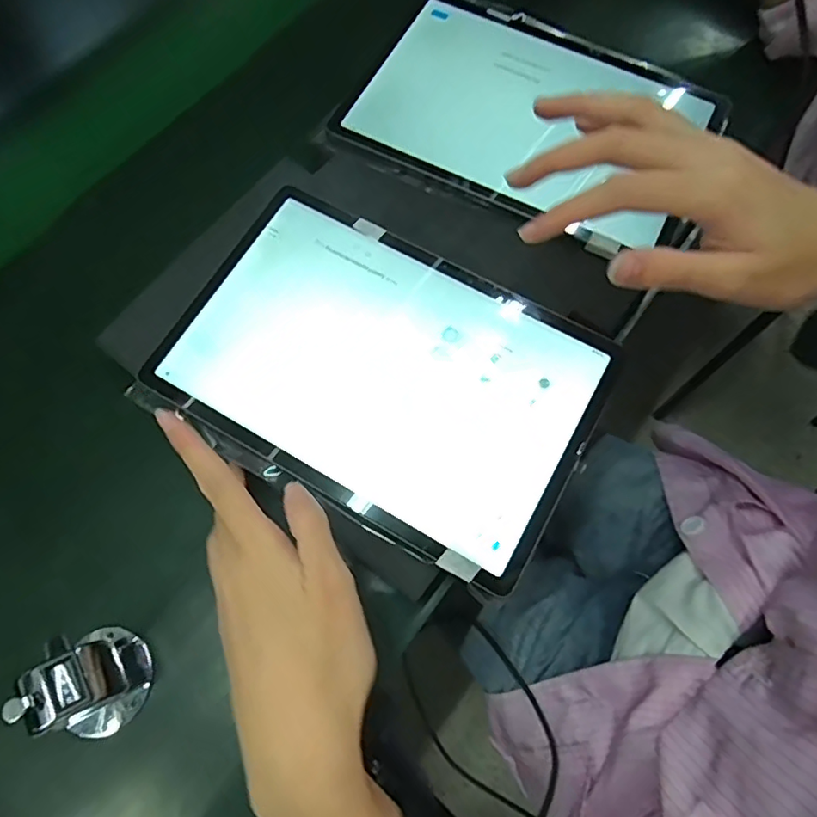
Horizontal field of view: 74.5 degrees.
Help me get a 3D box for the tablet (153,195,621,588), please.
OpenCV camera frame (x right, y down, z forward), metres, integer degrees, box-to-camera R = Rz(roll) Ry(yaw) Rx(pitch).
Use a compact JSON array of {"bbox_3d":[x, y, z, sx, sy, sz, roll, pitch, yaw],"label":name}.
[{"bbox_3d":[-0.017,-0.026,0.327,0.251,0.016,0.163,28,73,13],"label":"tablet"}]

